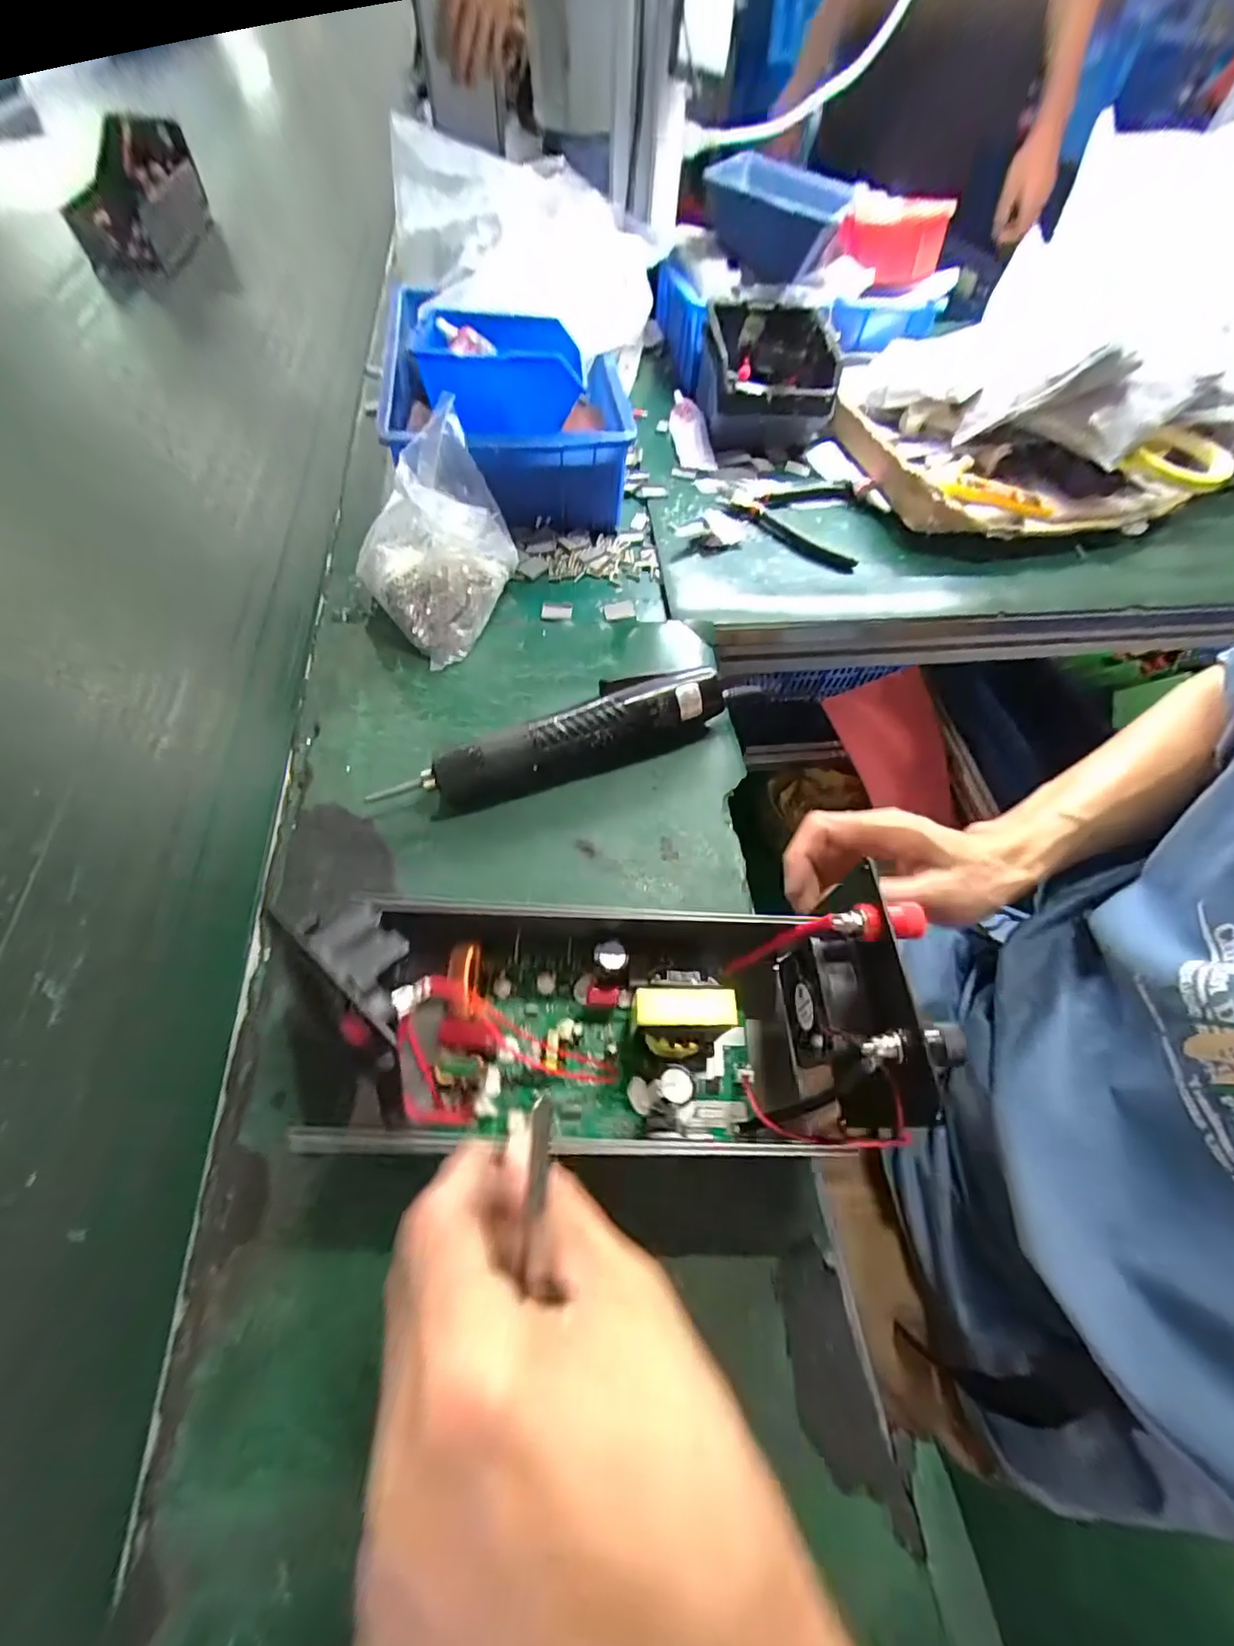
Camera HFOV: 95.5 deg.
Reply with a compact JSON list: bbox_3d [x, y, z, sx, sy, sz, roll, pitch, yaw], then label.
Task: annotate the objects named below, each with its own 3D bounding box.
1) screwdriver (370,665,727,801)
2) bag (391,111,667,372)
[{"bbox_3d":[-0.034,-0.052,0.364,0.234,0.040,0.044,-19,63,-15],"label":"screwdriver"},{"bbox_3d":[-0.112,-0.623,0.618,0.237,0.182,0.240,-13,61,-12],"label":"bag"}]

